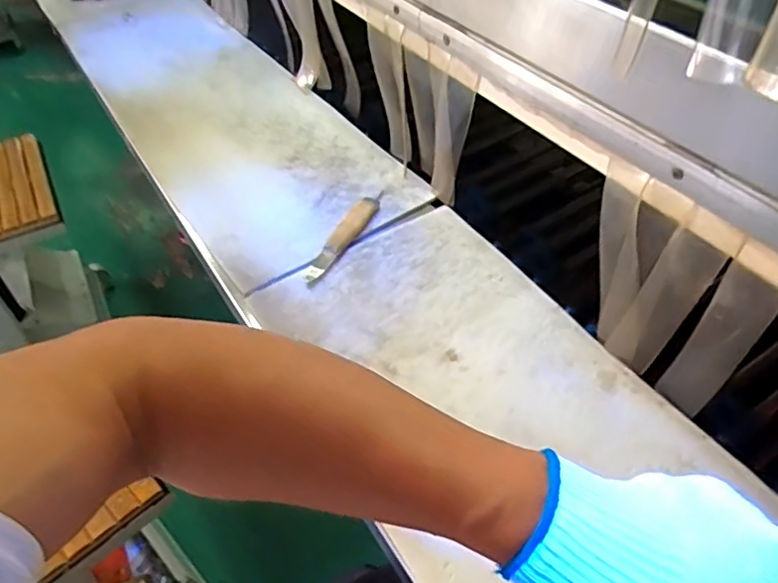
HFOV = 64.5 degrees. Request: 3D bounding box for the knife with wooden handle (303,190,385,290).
[{"bbox_3d":[-0.059,-0.075,0.798,0.033,0.015,0.192,17,51,19],"label":"knife with wooden handle"}]

